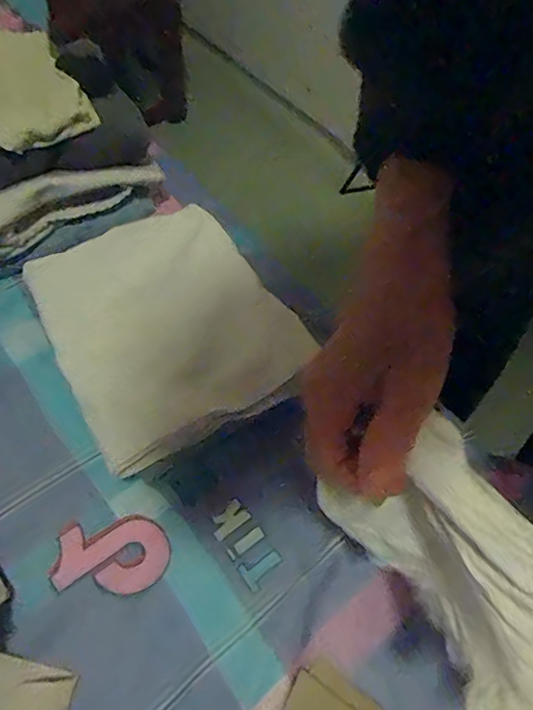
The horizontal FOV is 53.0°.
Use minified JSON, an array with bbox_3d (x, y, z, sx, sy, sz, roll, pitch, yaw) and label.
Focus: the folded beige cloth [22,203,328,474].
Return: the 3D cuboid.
[{"bbox_3d":[-0.089,-0.032,0.503,0.207,0.054,0.229,-24,65,-18],"label":"folded beige cloth"}]

